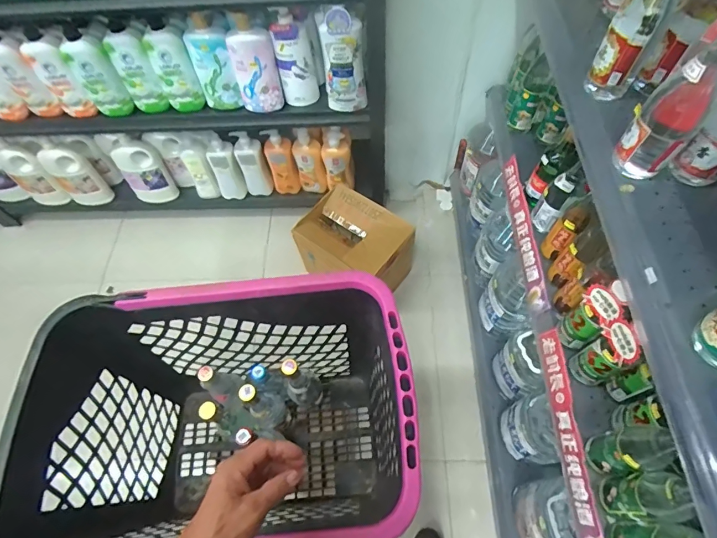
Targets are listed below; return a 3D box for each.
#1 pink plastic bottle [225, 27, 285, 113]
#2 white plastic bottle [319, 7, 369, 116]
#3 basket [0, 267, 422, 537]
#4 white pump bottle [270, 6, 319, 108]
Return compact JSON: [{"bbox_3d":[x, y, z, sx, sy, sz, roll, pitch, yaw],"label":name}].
[{"bbox_3d":[-0.274,-0.530,1.121,0.112,0.215,0.074,-18,62,-7],"label":"pink plastic bottle"},{"bbox_3d":[-0.038,-0.531,1.080,0.107,0.266,0.055,-7,61,-1],"label":"white plastic bottle"},{"bbox_3d":[-0.192,0.293,0.784,0.549,0.477,0.368,-6,61,0],"label":"basket"},{"bbox_3d":[-0.167,-0.543,1.124,0.094,0.251,0.071,0,62,3],"label":"white pump bottle"}]

